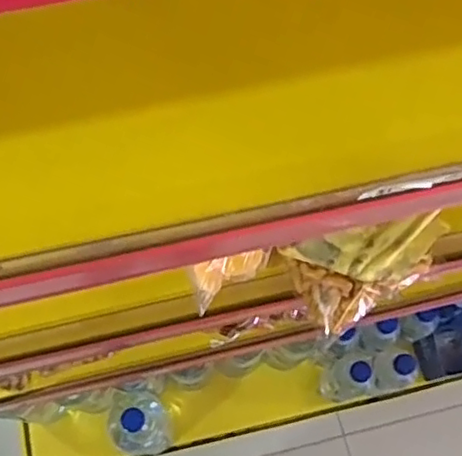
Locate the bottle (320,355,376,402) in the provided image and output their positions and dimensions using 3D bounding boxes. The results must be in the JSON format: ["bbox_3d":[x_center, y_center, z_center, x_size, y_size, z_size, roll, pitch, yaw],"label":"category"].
[{"bbox_3d":[0.195,0.251,1.062,0.077,0.211,0.067,-8,72,-5],"label":"bottle"}]

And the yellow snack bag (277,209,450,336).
[{"bbox_3d":[0.119,0.022,0.535,0.131,0.039,0.078,-28,74,-11],"label":"yellow snack bag"}]

